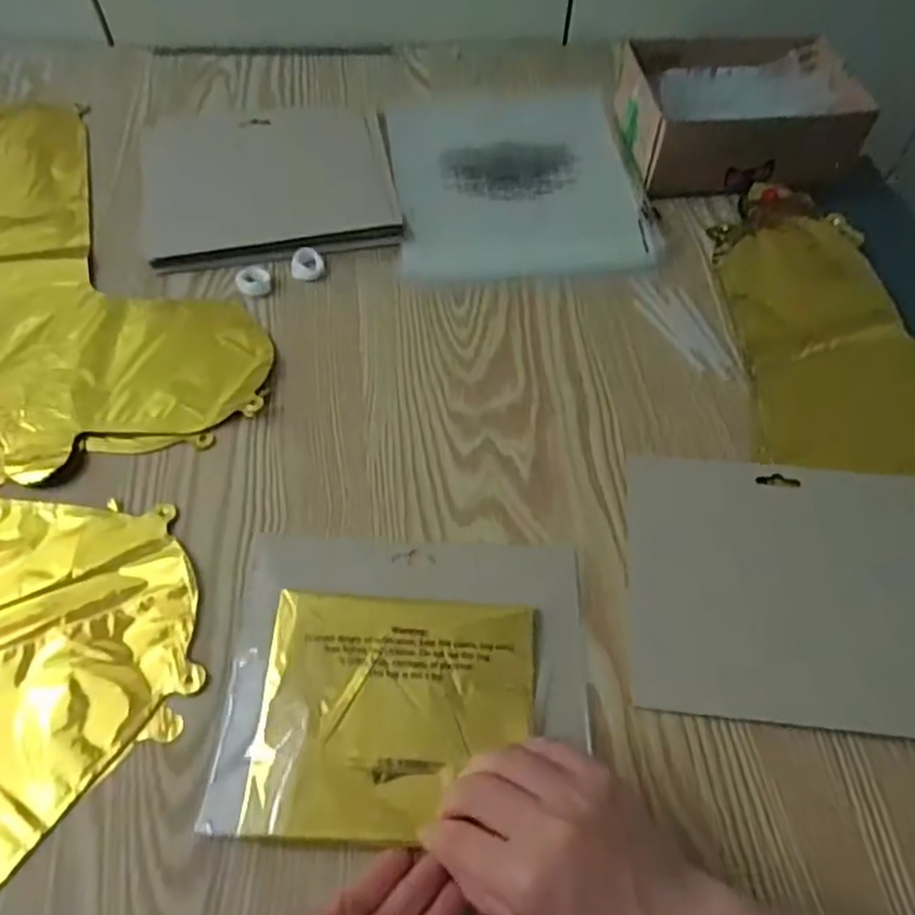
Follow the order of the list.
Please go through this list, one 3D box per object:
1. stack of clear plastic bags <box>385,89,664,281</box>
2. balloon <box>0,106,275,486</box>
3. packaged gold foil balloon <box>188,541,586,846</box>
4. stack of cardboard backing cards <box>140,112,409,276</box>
[{"bbox_3d":[0.049,-0.246,0.617,0.204,0.011,0.240,-5,58,-5],"label":"stack of clear plastic bags"},{"bbox_3d":[-0.319,-0.154,0.548,0.234,0.005,0.419,-23,61,-15],"label":"balloon"},{"bbox_3d":[-0.027,0.116,0.384,0.192,0.019,0.160,1,57,-1],"label":"packaged gold foil balloon"},{"bbox_3d":[-0.157,-0.233,0.592,0.203,0.010,0.180,-9,58,-7],"label":"stack of cardboard backing cards"}]

